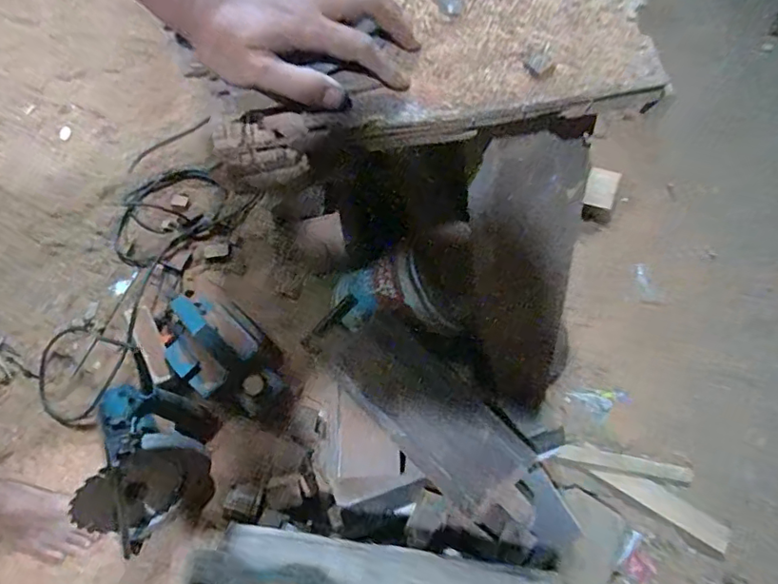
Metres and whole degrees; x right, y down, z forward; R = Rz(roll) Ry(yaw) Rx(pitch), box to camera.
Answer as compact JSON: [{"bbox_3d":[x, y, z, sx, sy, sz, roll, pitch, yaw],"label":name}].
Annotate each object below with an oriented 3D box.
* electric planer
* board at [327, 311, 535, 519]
[{"bbox_3d":[-0.276,0.112,0.955,0.268,0.120,0.154,34,71,10],"label":"electric planer"},{"bbox_3d":[0.055,0.175,0.838,0.131,0.034,0.317,-44,76,-4],"label":"board"}]

